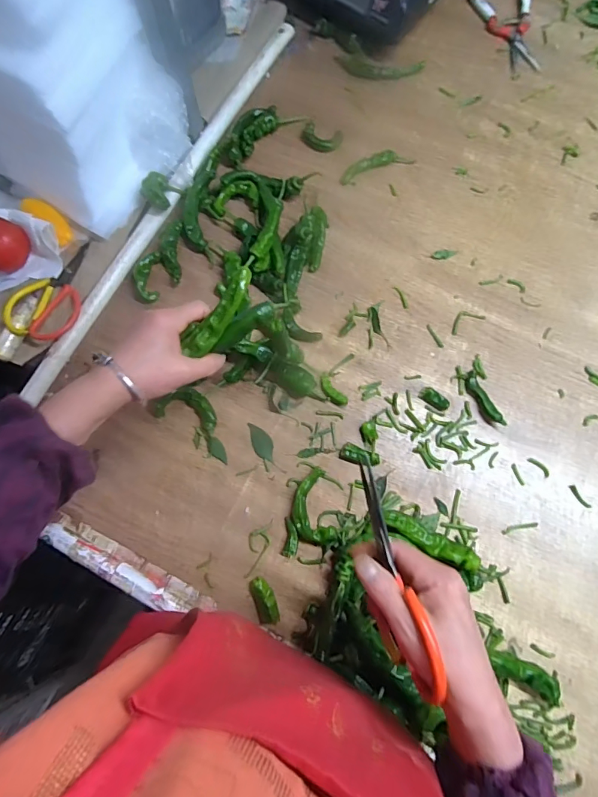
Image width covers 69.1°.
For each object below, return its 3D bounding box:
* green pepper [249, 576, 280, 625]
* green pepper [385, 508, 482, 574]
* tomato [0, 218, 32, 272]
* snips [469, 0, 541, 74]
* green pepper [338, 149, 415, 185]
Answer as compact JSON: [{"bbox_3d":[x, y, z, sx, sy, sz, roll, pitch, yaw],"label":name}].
[{"bbox_3d":[-0.040,0.232,0.497,0.026,0.017,0.053,-21,75,-5],"label":"green pepper"},{"bbox_3d":[0.150,0.164,0.503,0.113,0.029,0.025,27,76,8],"label":"green pepper"},{"bbox_3d":[-0.420,-0.217,0.611,0.057,0.052,0.068,33,77,10],"label":"tomato"},{"bbox_3d":[0.358,-0.638,0.740,0.110,0.010,0.194,-5,74,0],"label":"snips"},{"bbox_3d":[0.118,-0.361,0.666,0.120,0.016,0.026,-19,74,-4],"label":"green pepper"}]

